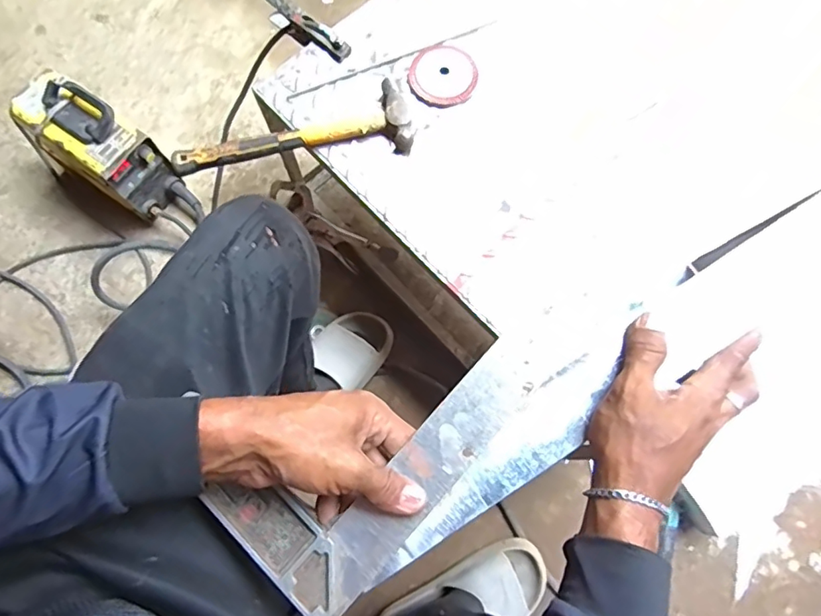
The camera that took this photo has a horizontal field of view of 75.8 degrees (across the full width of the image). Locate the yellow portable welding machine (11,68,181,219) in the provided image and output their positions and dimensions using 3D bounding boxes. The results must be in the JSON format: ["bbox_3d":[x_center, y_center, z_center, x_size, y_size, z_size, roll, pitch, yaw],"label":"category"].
[{"bbox_3d":[-0.542,-0.271,0.915,0.217,0.188,0.111,32,77,9],"label":"yellow portable welding machine"}]

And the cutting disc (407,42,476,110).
[{"bbox_3d":[0.047,-0.323,0.727,0.092,0.016,0.099,0,73,-1],"label":"cutting disc"}]

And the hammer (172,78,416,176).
[{"bbox_3d":[-0.153,-0.224,0.691,0.308,0.033,0.094,-11,73,-5],"label":"hammer"}]

